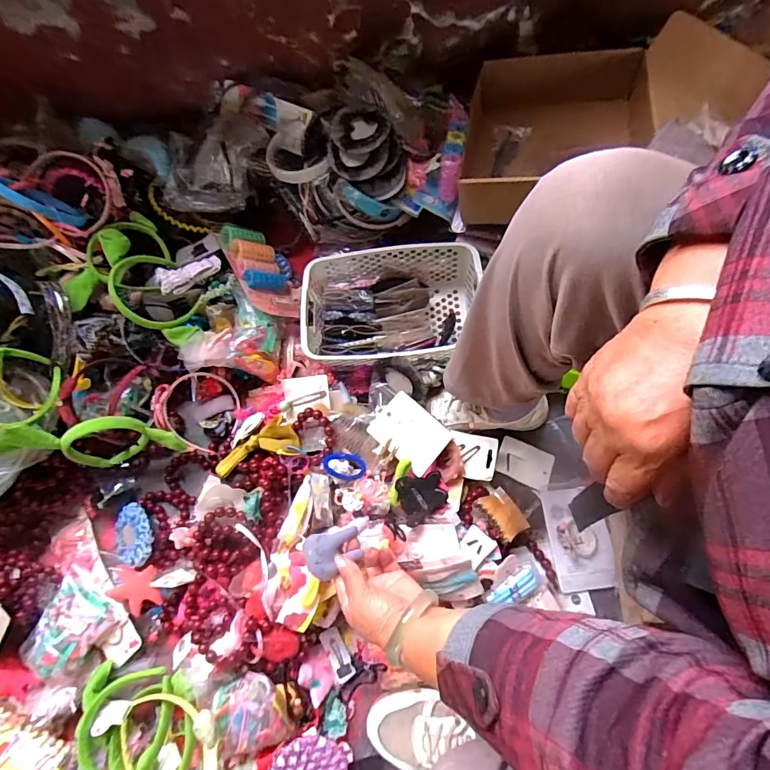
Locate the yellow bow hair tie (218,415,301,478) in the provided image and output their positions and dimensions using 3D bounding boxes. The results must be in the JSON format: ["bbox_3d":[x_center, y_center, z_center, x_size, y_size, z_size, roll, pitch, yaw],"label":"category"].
[{"bbox_3d":[-0.191,0.089,0.643,0.135,0.029,0.068,-21,68,15],"label":"yellow bow hair tie"}]

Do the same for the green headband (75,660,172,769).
[{"bbox_3d":[-0.334,0.435,0.559,0.134,0.066,0.119,0,69,3],"label":"green headband"}]

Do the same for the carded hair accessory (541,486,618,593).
[{"bbox_3d":[0.287,0.223,0.634,0.090,0.017,0.139,-6,69,0],"label":"carded hair accessory"}]

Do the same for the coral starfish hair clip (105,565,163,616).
[{"bbox_3d":[-0.370,0.298,0.632,0.064,0.011,0.070,-18,69,-4],"label":"coral starfish hair clip"}]

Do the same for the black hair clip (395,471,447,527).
[{"bbox_3d":[0.052,0.151,0.584,0.063,0.013,0.062,-17,87,-8],"label":"black hair clip"}]

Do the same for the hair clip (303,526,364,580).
[{"bbox_3d":[-0.056,0.185,0.472,0.060,0.021,0.047,-13,69,-2],"label":"hair clip"}]

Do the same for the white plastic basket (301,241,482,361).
[{"bbox_3d":[0.010,-0.126,0.741,0.298,0.087,0.203,-4,69,1],"label":"white plastic basket"}]

